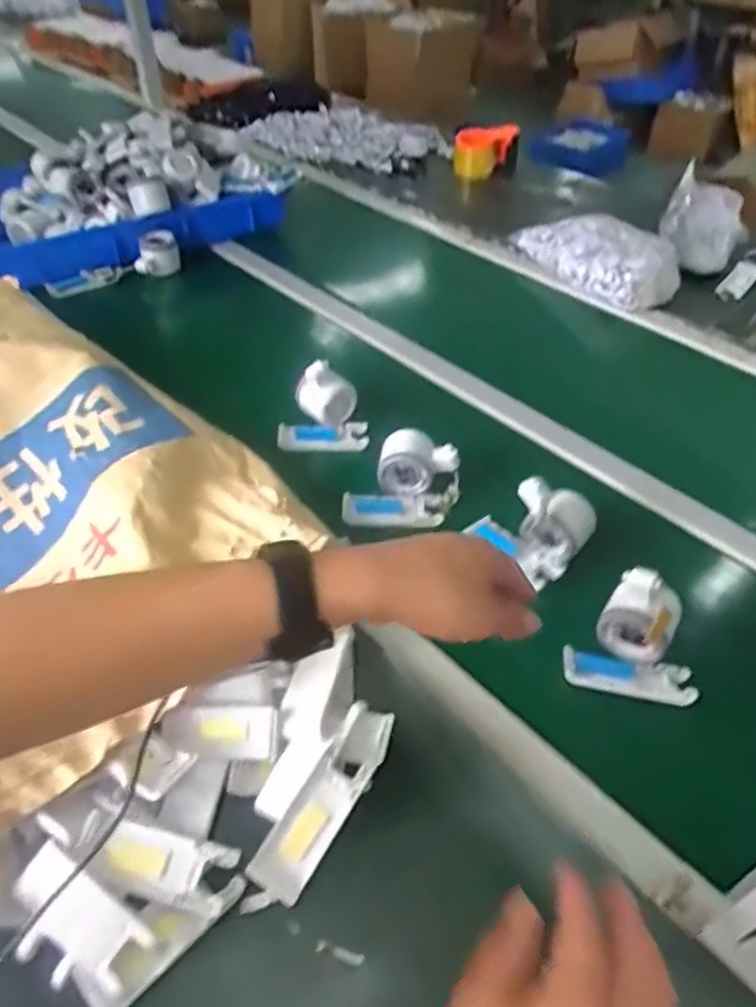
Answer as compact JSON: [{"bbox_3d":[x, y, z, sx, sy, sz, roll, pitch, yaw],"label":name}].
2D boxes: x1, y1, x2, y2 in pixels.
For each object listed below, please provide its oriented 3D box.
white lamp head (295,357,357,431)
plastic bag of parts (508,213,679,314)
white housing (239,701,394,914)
[{"bbox_3d":[-0.063,-0.133,0.840,0.071,0.071,0.038,1,43,0],"label":"white lamp head"},{"bbox_3d":[0.365,-0.412,1.124,0.164,0.073,0.293,-16,46,-17],"label":"plastic bag of parts"},{"bbox_3d":[-0.039,0.217,0.495,0.040,0.022,0.154,31,66,12],"label":"white housing"}]

